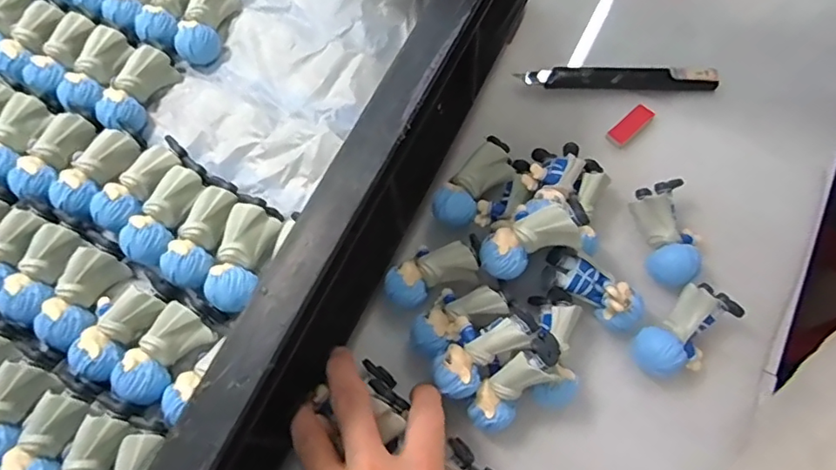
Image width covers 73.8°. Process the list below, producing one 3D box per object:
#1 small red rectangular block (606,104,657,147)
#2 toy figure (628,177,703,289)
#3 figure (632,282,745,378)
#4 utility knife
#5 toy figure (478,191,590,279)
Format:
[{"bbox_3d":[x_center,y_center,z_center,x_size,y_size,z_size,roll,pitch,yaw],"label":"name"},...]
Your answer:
[{"bbox_3d":[0.145,-0.075,0.378,0.037,0.004,0.014,-40,75,-12],"label":"small red rectangular block"},{"bbox_3d":[0.154,0.000,0.342,0.036,0.025,0.062,-9,71,-2],"label":"toy figure"},{"bbox_3d":[0.153,0.058,0.320,0.063,0.029,0.035,-39,74,-12],"label":"figure"},{"bbox_3d":[0.138,-0.111,0.383,0.137,0.006,0.019,0,71,1],"label":"utility knife"},{"bbox_3d":[0.063,-0.001,0.304,0.060,0.020,0.033,-31,70,22],"label":"toy figure"}]

